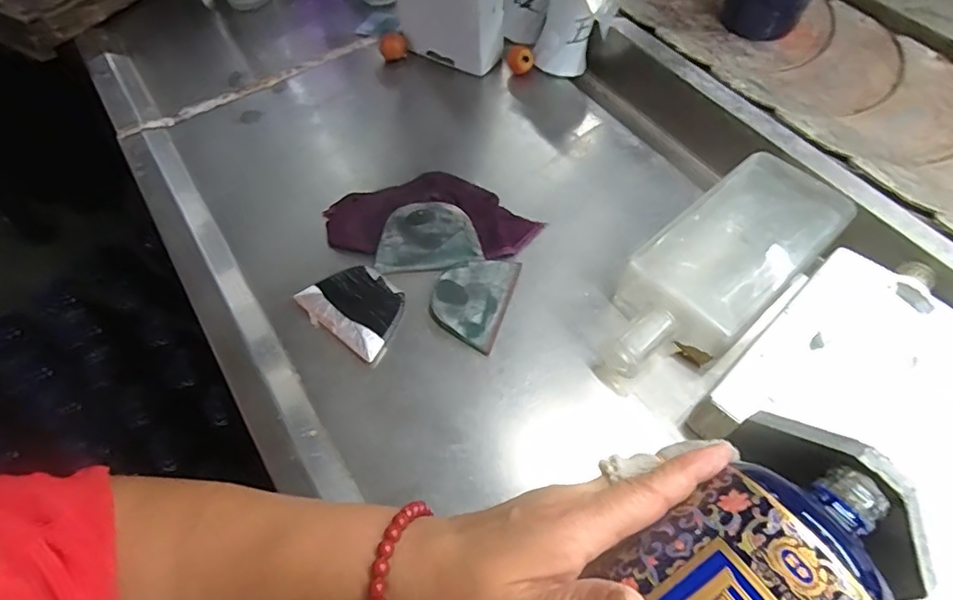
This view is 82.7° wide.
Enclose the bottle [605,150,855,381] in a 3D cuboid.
[{"bbox_3d":[0.179,-0.023,0.406,0.226,0.051,0.090,-38,64,-17],"label":"bottle"}]

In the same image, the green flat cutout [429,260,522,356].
[{"bbox_3d":[-0.004,-0.003,0.424,0.057,0.008,0.081,16,63,12],"label":"green flat cutout"}]

